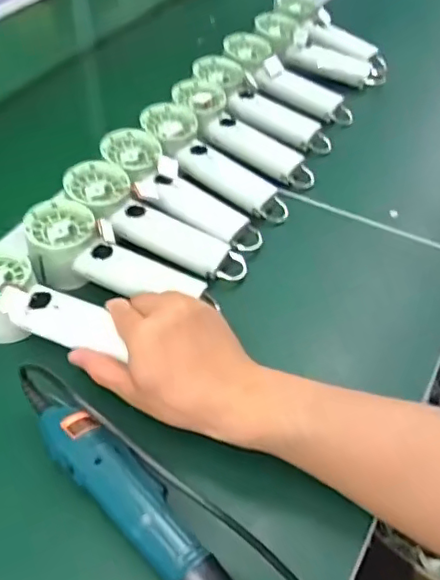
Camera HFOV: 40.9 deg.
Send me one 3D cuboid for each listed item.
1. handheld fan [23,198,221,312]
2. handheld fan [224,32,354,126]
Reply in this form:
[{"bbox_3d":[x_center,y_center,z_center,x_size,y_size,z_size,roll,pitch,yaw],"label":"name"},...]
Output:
[{"bbox_3d":[-0.096,-0.031,0.547,0.172,0.050,0.068,11,48,9],"label":"handheld fan"},{"bbox_3d":[0.087,-0.279,0.781,0.196,0.031,0.049,39,56,9],"label":"handheld fan"}]

